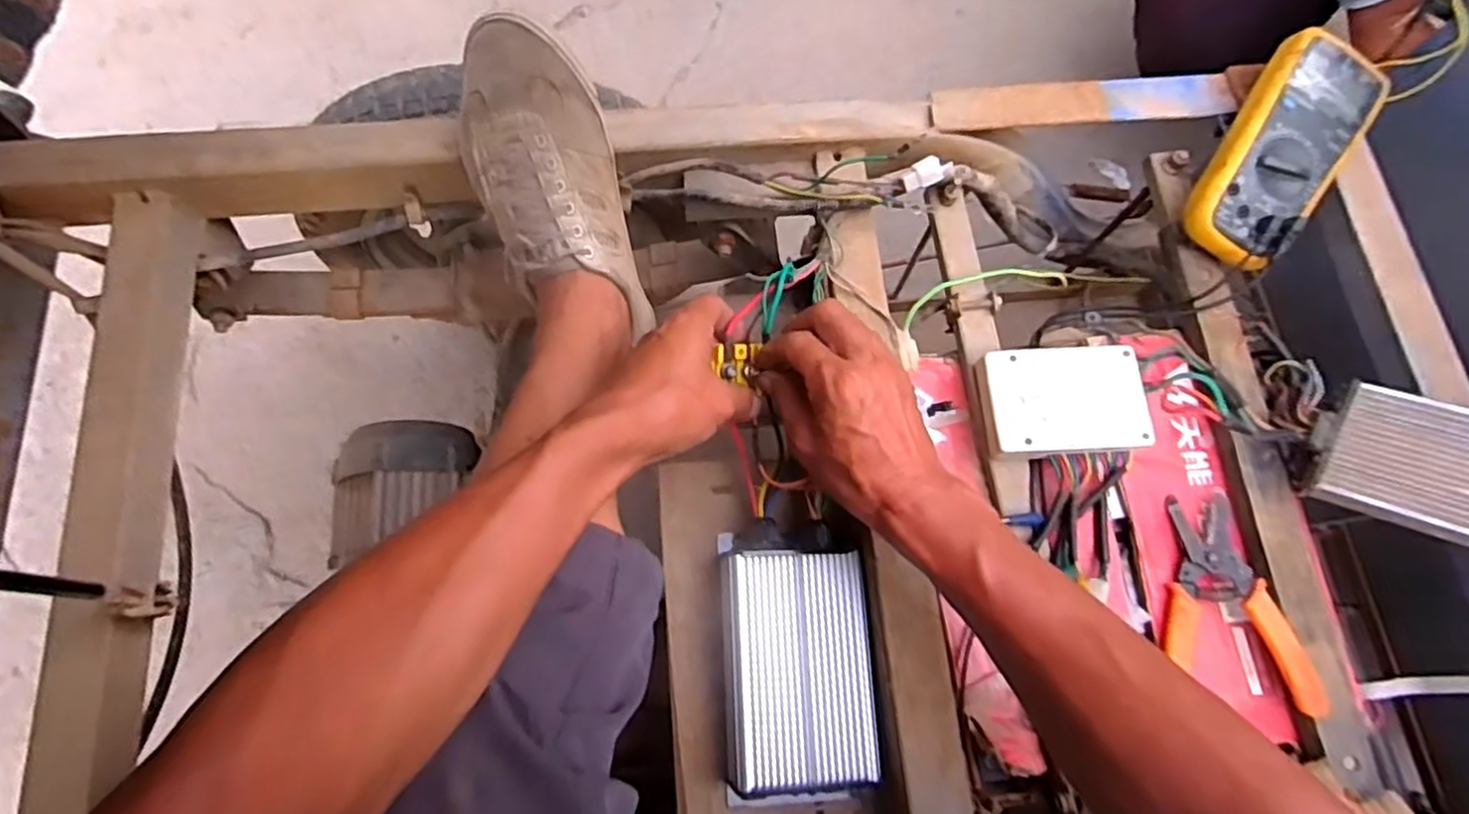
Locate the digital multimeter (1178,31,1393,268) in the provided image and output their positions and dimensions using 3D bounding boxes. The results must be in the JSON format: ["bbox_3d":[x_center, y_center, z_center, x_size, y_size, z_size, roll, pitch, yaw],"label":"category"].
[{"bbox_3d":[0.423,-0.193,0.548,0.087,0.033,0.172,31,93,5],"label":"digital multimeter"}]

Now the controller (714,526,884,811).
[{"bbox_3d":[0.042,0.172,0.492,0.100,0.054,0.182,-2,78,-2],"label":"controller"}]

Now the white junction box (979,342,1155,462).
[{"bbox_3d":[0.247,-0.004,0.544,0.117,0.033,0.082,-3,78,-2],"label":"white junction box"}]

